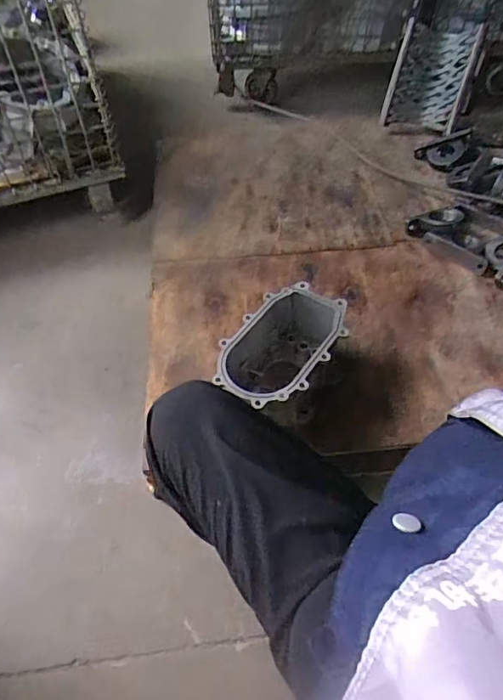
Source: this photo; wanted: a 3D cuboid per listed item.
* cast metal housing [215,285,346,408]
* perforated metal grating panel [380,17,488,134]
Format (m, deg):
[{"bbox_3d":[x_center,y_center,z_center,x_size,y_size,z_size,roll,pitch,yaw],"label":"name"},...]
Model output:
[{"bbox_3d":[0.051,0.017,0.893,0.161,0.124,0.250,27,57,22],"label":"cast metal housing"},{"bbox_3d":[0.450,-0.686,1.282,0.185,0.235,0.062,17,22,13],"label":"perforated metal grating panel"}]

